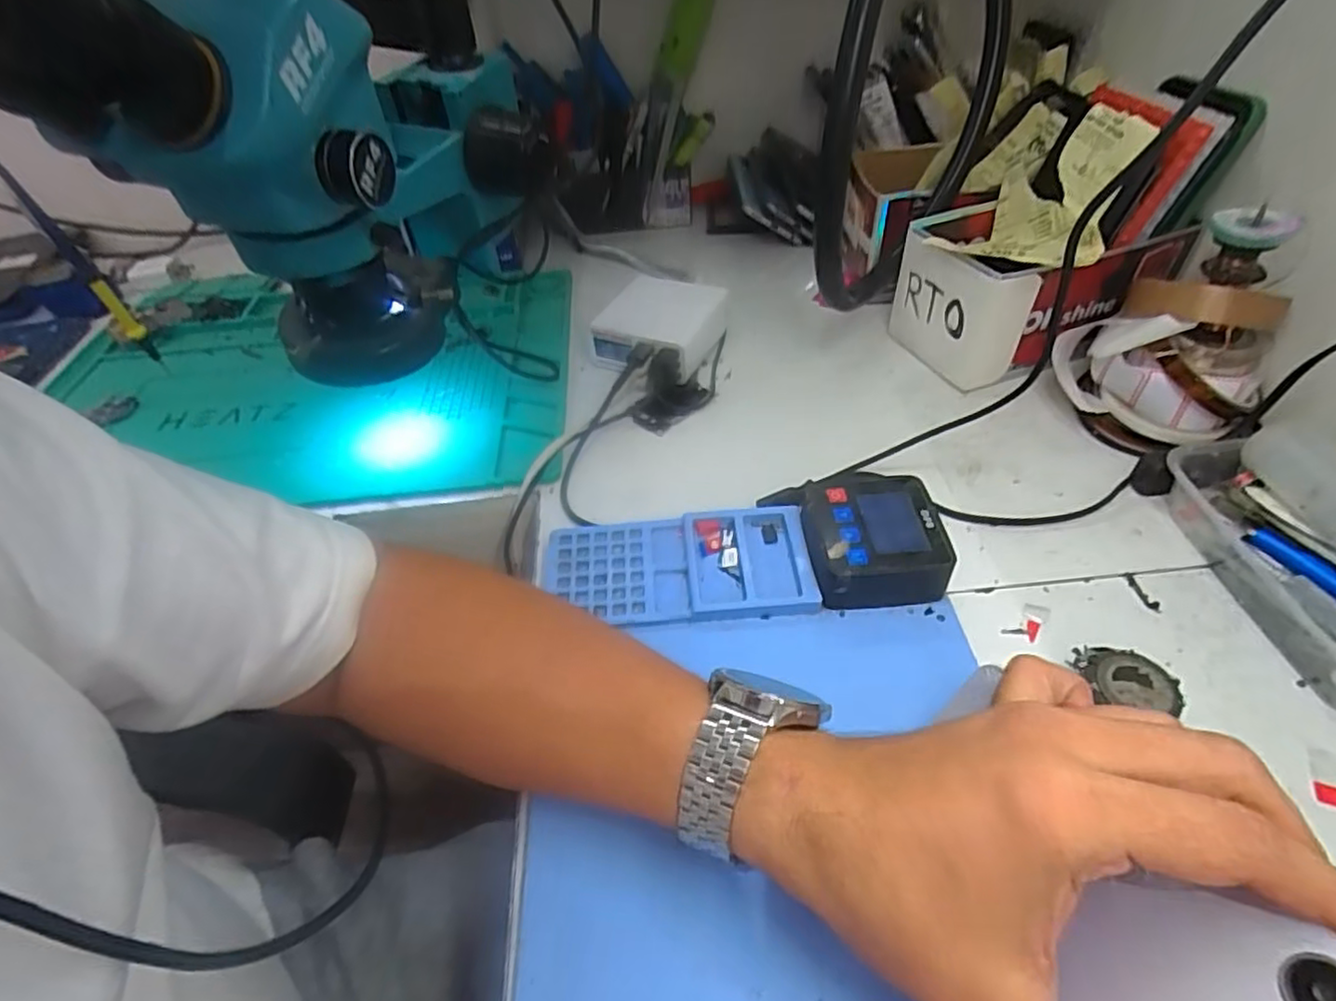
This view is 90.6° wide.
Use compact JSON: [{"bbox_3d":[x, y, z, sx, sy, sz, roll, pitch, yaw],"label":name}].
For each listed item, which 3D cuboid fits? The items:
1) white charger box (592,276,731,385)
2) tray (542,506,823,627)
[{"bbox_3d":[-0.005,-0.143,0.553,0.090,0.041,0.094,19,50,22],"label":"white charger box"},{"bbox_3d":[0.004,0.040,0.381,0.149,0.017,0.069,-5,45,0],"label":"tray"}]

